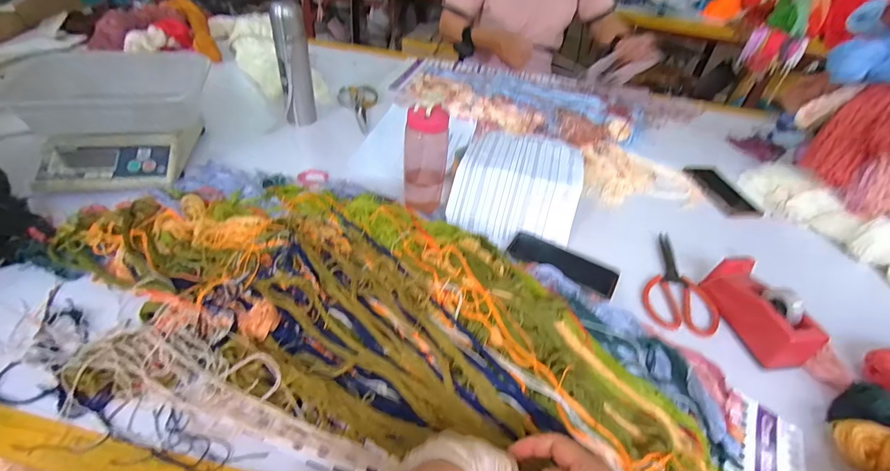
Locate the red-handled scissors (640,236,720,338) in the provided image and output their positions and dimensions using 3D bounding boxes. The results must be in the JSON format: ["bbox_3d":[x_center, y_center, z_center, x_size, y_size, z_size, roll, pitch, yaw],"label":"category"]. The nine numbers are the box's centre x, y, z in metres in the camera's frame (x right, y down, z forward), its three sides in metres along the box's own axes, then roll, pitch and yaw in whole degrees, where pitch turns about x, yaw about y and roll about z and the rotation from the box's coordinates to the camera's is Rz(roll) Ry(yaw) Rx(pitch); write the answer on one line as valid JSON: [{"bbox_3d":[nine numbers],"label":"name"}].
[{"bbox_3d":[0.362,0.066,0.664,0.098,0.009,0.206,15,42,8],"label":"red-handled scissors"}]

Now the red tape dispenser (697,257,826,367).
[{"bbox_3d":[0.426,0.101,0.580,0.064,0.069,0.150,-3,43,-12],"label":"red tape dispenser"}]

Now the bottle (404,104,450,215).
[{"bbox_3d":[-0.030,-0.127,0.682,0.065,0.175,0.055,4,42,-4],"label":"bottle"}]

